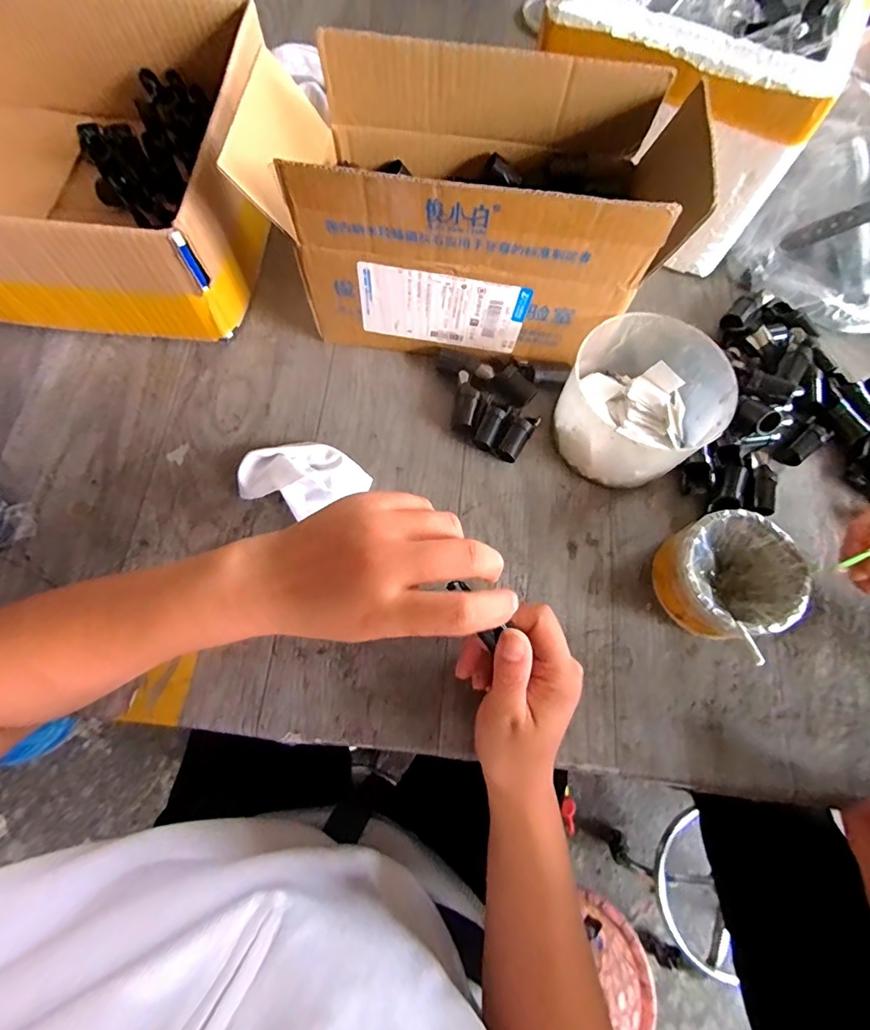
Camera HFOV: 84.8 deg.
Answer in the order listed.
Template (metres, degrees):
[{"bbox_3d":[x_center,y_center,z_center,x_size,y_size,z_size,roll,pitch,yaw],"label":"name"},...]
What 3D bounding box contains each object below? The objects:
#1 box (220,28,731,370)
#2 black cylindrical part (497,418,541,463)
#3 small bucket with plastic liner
[{"bbox_3d":[0.021,-0.226,0.373,0.288,0.159,0.135,8,72,1],"label":"box"},{"bbox_3d":[0.070,-0.064,0.400,0.018,0.018,0.046,32,74,8],"label":"black cylindrical part"},{"bbox_3d":[0.214,0.045,0.353,0.086,0.050,0.083,1,72,-2],"label":"small bucket with plastic liner"}]

